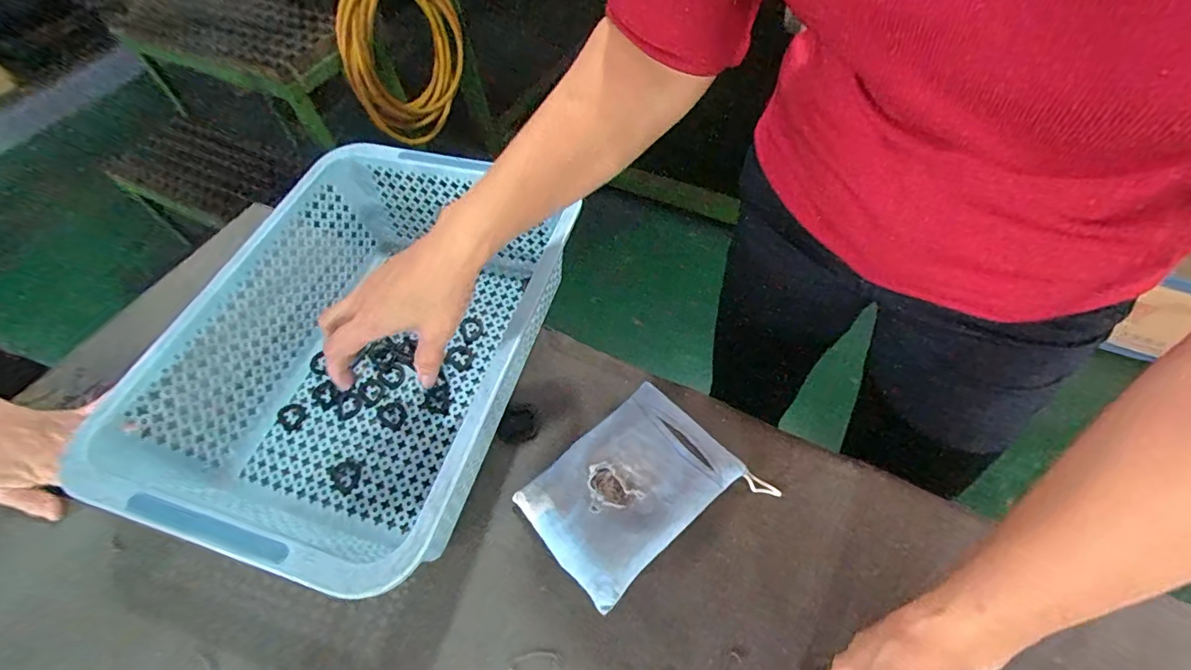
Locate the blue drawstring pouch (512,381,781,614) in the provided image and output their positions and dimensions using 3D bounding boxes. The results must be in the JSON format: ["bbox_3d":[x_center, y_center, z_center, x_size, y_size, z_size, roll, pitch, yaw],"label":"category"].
[{"bbox_3d":[0.032,0.129,0.423,0.160,0.033,0.126,-38,63,-18],"label":"blue drawstring pouch"}]

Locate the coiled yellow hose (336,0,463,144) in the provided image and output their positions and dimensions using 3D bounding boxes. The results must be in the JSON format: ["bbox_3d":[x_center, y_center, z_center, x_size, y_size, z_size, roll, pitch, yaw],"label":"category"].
[{"bbox_3d":[-0.489,-0.744,1.309,0.087,0.372,0.370,11,33,24],"label":"coiled yellow hose"}]

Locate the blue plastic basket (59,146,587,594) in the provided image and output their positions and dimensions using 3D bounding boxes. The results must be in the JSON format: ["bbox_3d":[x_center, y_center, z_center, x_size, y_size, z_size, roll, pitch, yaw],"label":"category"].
[{"bbox_3d":[-0.194,0.002,0.461,0.284,0.121,0.378,13,60,12],"label":"blue plastic basket"}]

